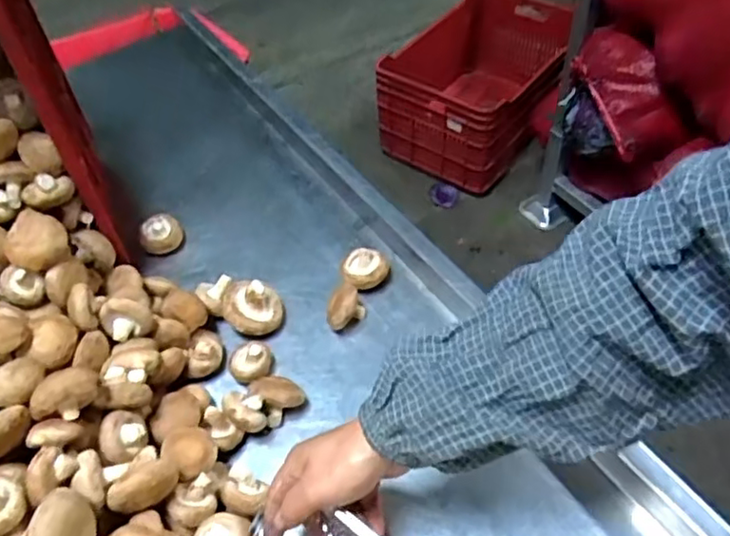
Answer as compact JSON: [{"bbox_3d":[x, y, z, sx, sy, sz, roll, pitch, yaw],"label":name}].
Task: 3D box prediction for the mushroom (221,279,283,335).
[{"bbox_3d":[-0.123,0.038,0.682,0.059,0.048,0.062,-20,51,-11],"label":"mushroom"}]

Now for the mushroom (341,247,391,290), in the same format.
[{"bbox_3d":[-0.003,0.001,0.716,0.052,0.027,0.053,-3,50,3],"label":"mushroom"}]

